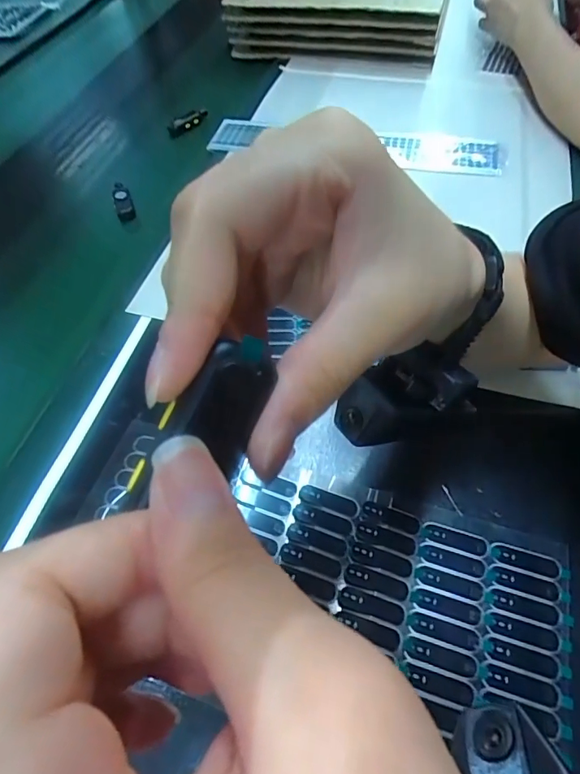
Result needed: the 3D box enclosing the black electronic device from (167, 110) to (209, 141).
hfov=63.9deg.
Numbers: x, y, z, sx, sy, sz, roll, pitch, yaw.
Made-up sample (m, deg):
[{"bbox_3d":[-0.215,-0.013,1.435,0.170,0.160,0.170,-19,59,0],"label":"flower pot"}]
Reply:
[{"bbox_3d":[-0.126,-0.335,0.587,0.014,0.022,0.061,34,63,22],"label":"black electronic device"}]

